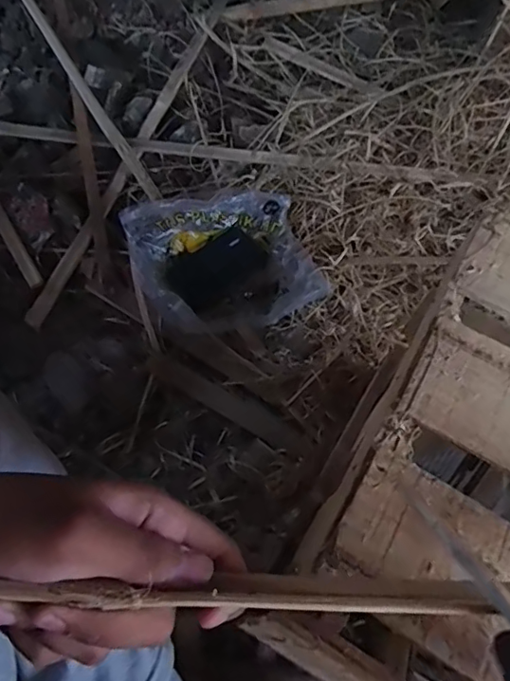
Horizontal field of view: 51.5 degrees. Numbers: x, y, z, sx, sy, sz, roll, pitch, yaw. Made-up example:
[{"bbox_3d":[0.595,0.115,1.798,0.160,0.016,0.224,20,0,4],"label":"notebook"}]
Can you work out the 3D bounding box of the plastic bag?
[{"bbox_3d":[-0.046,-0.133,0.808,0.267,0.068,0.235,-19,68,-11],"label":"plastic bag"}]

